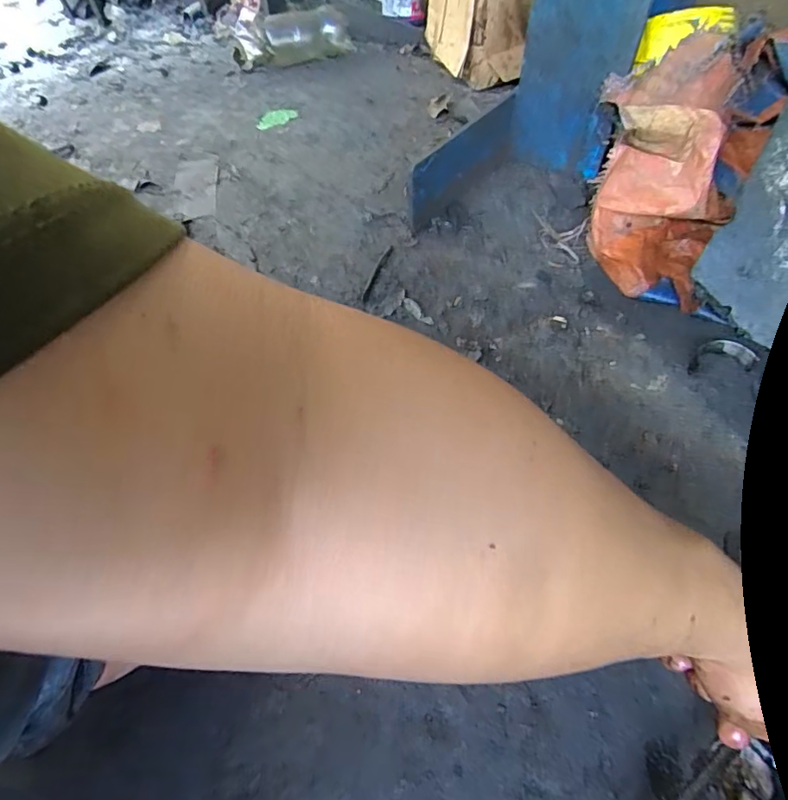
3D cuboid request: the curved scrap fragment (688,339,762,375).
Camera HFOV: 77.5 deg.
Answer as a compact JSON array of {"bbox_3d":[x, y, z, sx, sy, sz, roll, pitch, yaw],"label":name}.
[{"bbox_3d":[0.403,-0.055,0.608,0.082,0.020,0.040,-1,56,0],"label":"curved scrap fragment"}]

